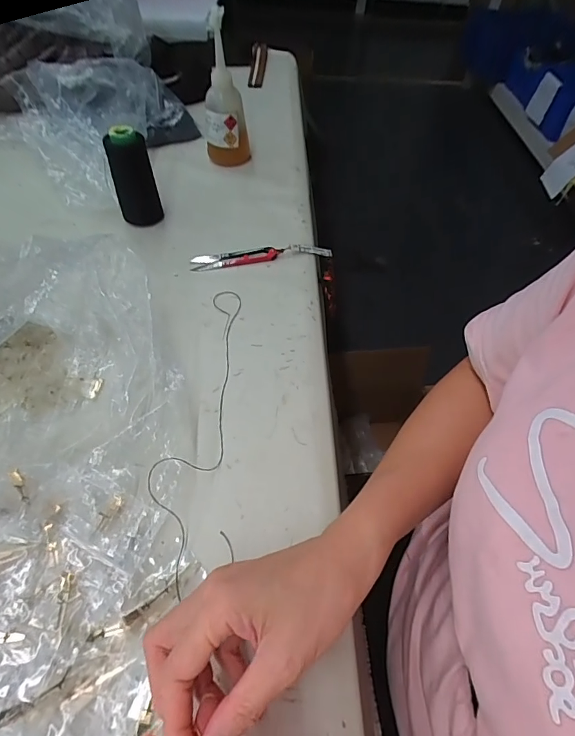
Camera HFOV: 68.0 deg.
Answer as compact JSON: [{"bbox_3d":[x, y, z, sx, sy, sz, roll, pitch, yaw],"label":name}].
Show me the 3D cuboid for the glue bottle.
[{"bbox_3d":[-0.087,-0.370,0.584,0.057,0.174,0.050,7,53,3],"label":"glue bottle"}]

